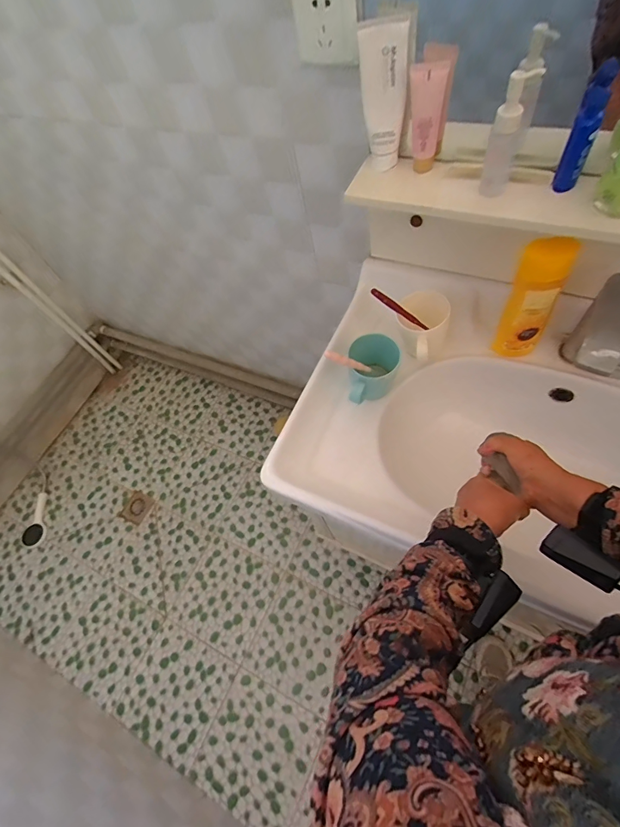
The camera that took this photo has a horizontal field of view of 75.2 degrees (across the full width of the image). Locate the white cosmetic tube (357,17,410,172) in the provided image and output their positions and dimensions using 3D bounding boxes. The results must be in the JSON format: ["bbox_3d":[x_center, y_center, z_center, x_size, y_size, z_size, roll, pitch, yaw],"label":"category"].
[{"bbox_3d":[0.092,-0.406,0.518,0.062,0.148,0.032,16,56,13],"label":"white cosmetic tube"}]

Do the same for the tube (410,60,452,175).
[{"bbox_3d":[0.147,-0.379,0.520,0.045,0.116,0.020,13,55,12],"label":"tube"}]

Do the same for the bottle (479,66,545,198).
[{"bbox_3d":[0.230,-0.325,0.473,0.034,0.125,0.030,15,56,13],"label":"bottle"}]

